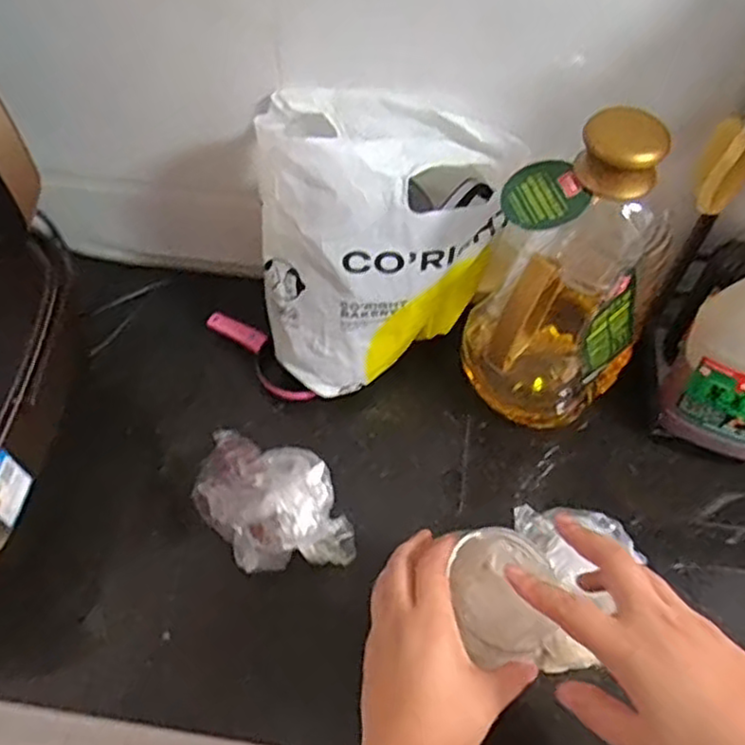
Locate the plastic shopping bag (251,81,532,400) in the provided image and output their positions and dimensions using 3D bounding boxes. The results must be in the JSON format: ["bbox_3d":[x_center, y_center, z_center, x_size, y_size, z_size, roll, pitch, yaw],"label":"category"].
[{"bbox_3d":[0.006,-0.127,0.728,0.246,0.249,0.188,7,58,3],"label":"plastic shopping bag"}]

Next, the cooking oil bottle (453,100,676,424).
[{"bbox_3d":[0.191,-0.087,0.685,0.153,0.326,0.159,27,61,16],"label":"cooking oil bottle"}]

